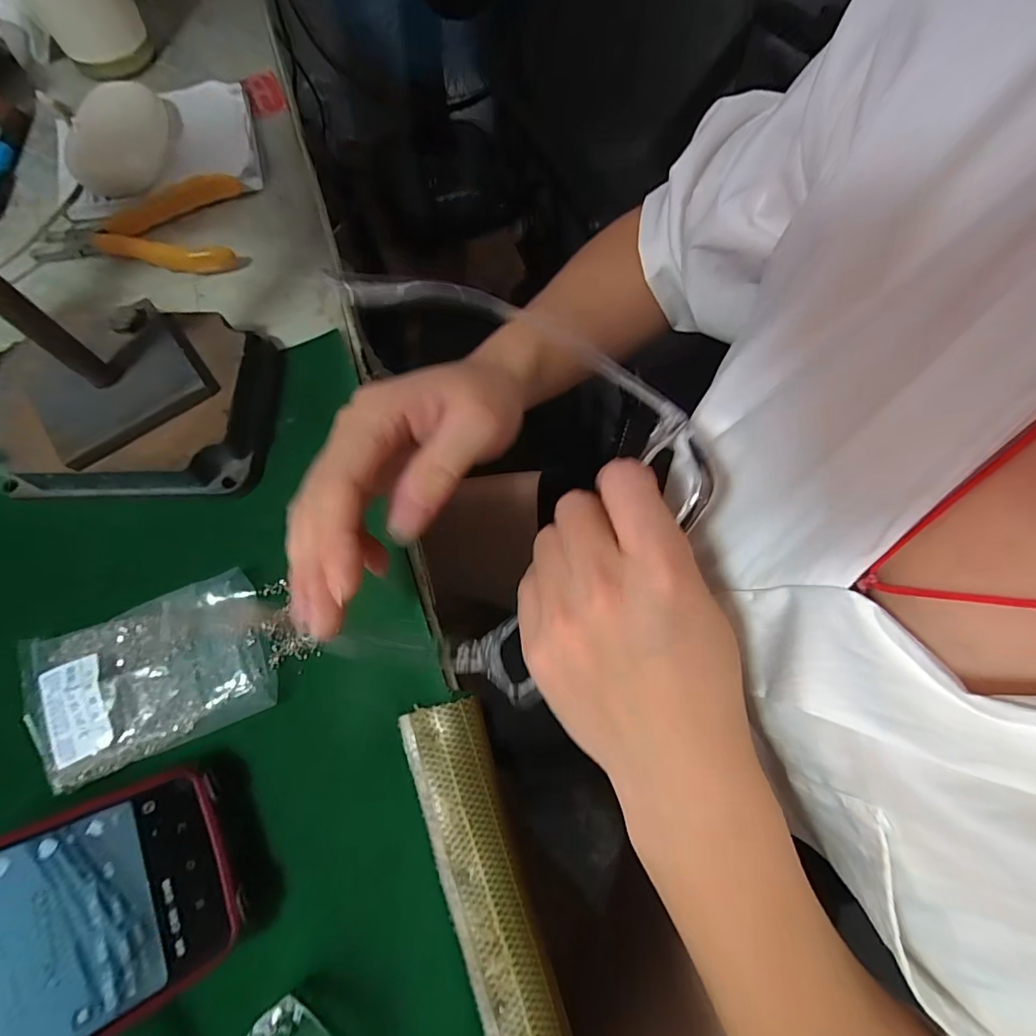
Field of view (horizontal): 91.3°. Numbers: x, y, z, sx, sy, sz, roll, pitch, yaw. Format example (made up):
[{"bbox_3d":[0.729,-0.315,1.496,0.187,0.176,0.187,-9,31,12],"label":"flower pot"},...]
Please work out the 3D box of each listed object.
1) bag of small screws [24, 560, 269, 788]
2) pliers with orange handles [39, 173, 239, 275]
[{"bbox_3d":[-0.188,0.079,0.259,0.111,0.016,0.075,-19,67,-14],"label":"bag of small screws"},{"bbox_3d":[-0.272,-0.210,0.366,0.134,0.021,0.078,-7,71,-5],"label":"pliers with orange handles"}]

